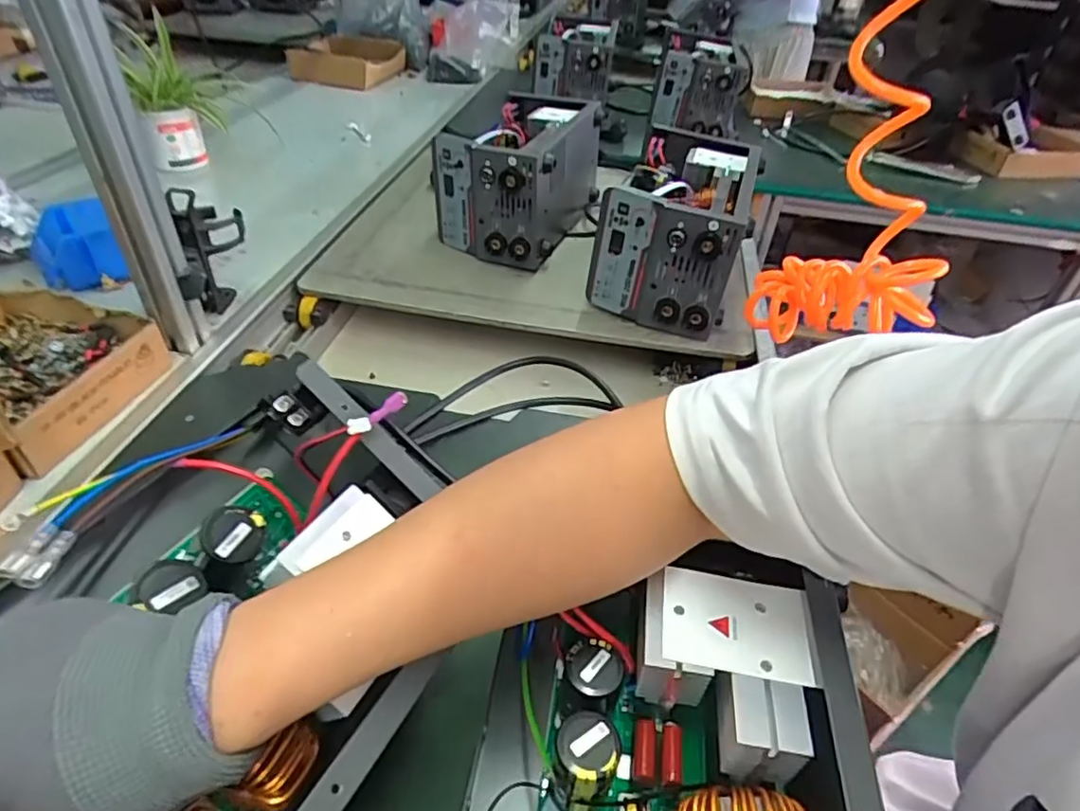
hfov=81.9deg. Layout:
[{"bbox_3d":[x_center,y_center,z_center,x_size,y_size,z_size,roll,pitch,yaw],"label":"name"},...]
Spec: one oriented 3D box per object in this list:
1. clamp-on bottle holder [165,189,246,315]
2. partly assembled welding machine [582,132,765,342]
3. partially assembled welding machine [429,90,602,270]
[{"bbox_3d":[-0.367,-0.161,0.711,0.062,0.149,0.119,-7,42,-13],"label":"clamp-on bottle holder"},{"bbox_3d":[0.193,-0.243,0.850,0.169,0.159,0.312,17,42,14],"label":"partly assembled welding machine"},{"bbox_3d":[-0.027,-0.353,0.952,0.173,0.156,0.294,18,41,14],"label":"partially assembled welding machine"}]

